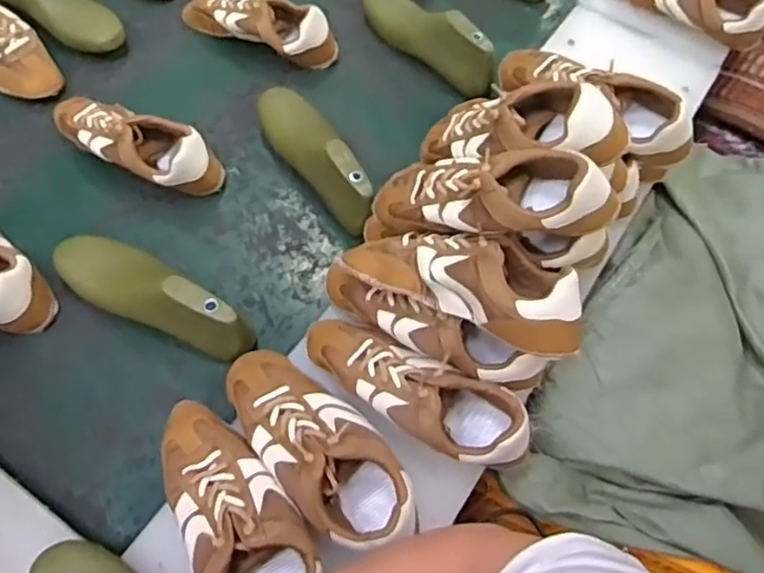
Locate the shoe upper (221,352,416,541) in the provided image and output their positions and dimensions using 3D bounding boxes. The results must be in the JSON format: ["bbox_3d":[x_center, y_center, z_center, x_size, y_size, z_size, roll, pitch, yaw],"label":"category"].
[{"bbox_3d":[-0.060,0.150,0.604,0.106,0.076,0.228,-39,71,-21],"label":"shoe upper"}]

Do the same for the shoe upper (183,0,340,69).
[{"bbox_3d":[-0.188,-0.402,0.947,0.252,0.071,0.079,21,63,7],"label":"shoe upper"}]

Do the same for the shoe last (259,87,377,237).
[{"bbox_3d":[-0.090,-0.182,0.827,0.077,0.091,0.262,-24,67,-15],"label":"shoe last"}]

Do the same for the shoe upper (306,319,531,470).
[{"bbox_3d":[0.027,0.107,0.641,0.239,0.072,0.082,26,64,10],"label":"shoe upper"}]

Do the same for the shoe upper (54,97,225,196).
[{"bbox_3d":[-0.333,-0.192,0.826,0.250,0.076,0.086,24,64,9],"label":"shoe upper"}]

